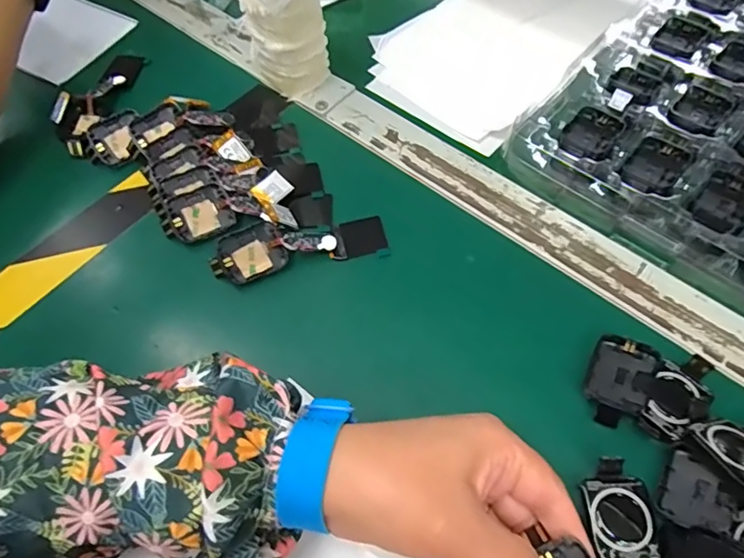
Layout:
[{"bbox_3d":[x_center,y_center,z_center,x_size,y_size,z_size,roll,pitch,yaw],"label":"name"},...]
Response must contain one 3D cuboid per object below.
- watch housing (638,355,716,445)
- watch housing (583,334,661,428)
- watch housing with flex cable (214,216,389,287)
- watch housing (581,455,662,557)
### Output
[{"bbox_3d":[0.165,0.065,0.281,0.028,0.016,0.051,33,68,19],"label":"watch housing"},{"bbox_3d":[0.136,0.057,0.288,0.031,0.015,0.050,27,66,16],"label":"watch housing"},{"bbox_3d":[-0.047,-0.022,0.338,0.112,0.017,0.032,-11,61,-3],"label":"watch housing with flex cable"},{"bbox_3d":[0.122,0.118,0.254,0.032,0.009,0.056,-4,61,1],"label":"watch housing"}]

